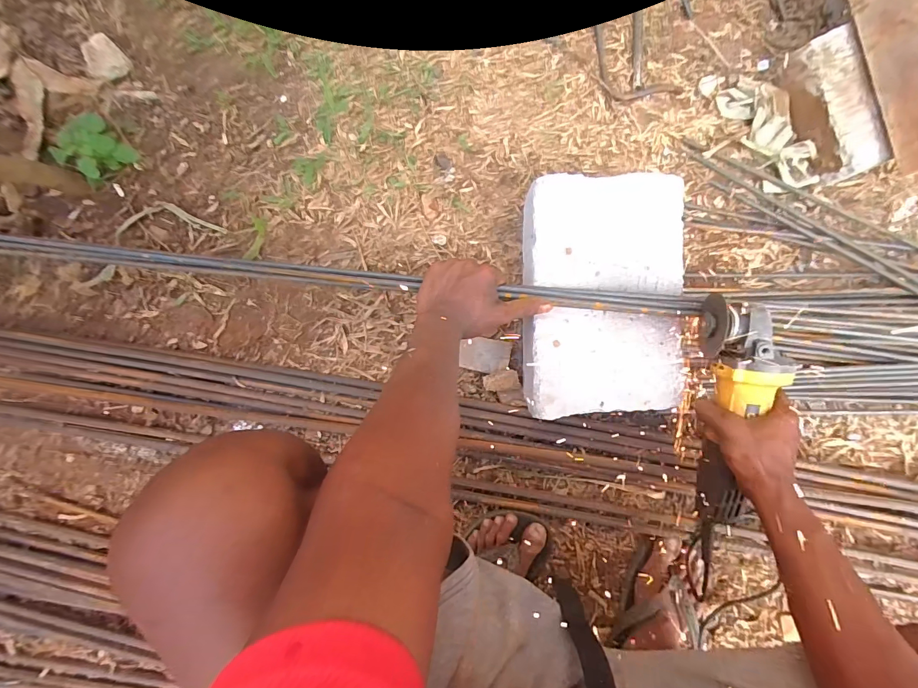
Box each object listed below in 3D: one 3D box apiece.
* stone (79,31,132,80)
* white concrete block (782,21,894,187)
[{"bbox_3d":[-0.545,-0.437,0.634,0.047,0.043,0.057,41,90,2],"label":"stone"},{"bbox_3d":[0.544,-0.343,0.600,0.063,0.071,0.198,-17,89,1],"label":"white concrete block"}]

